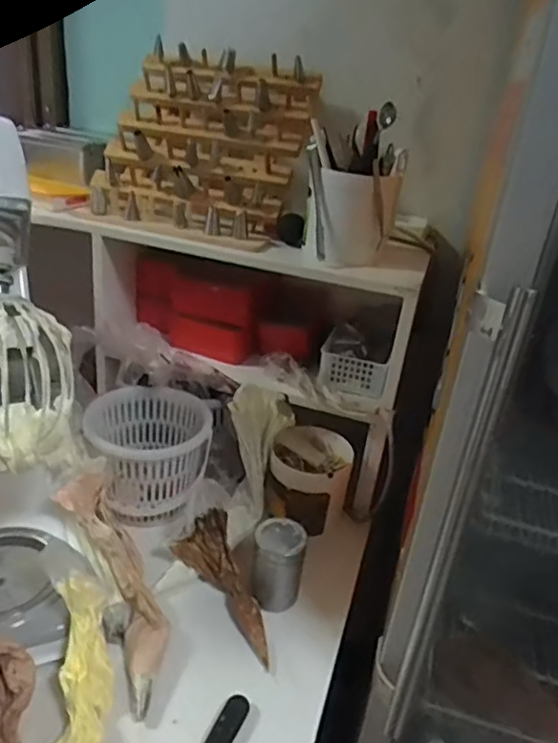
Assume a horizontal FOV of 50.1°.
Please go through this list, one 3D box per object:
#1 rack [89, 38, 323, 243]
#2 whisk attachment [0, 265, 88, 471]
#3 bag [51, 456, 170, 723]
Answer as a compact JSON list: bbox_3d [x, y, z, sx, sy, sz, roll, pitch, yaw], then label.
[{"bbox_3d":[-0.112,-0.349,0.895,0.280,0.223,0.213,13,28,13],"label":"rack"},{"bbox_3d":[-0.269,0.009,0.594,0.123,0.172,0.120,-10,32,-29],"label":"whisk attachment"},{"bbox_3d":[-0.187,0.245,0.699,0.072,0.054,0.284,-12,57,-30],"label":"bag"}]

